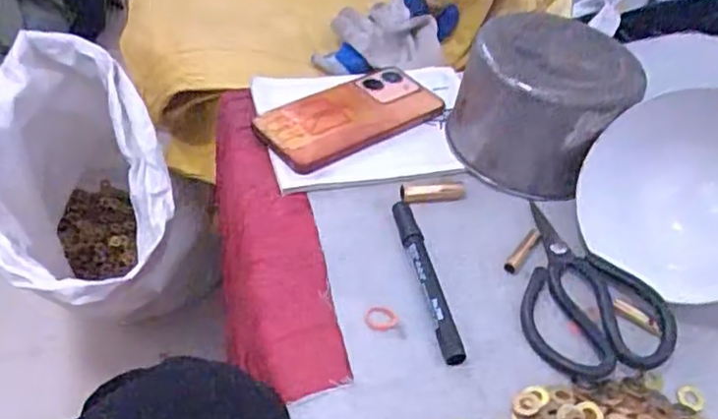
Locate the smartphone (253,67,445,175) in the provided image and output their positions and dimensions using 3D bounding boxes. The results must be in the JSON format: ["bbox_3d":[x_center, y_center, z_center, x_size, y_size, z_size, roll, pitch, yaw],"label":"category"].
[{"bbox_3d":[-0.005,-0.082,0.574,0.167,0.012,0.073,-27,70,-29],"label":"smartphone"}]

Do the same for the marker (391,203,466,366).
[{"bbox_3d":[0.046,0.046,0.455,0.015,0.019,0.132,-6,44,-14],"label":"marker"}]

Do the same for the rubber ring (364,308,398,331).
[{"bbox_3d":[0.015,0.072,0.431,0.022,0.004,0.017,2,43,-4],"label":"rubber ring"}]

